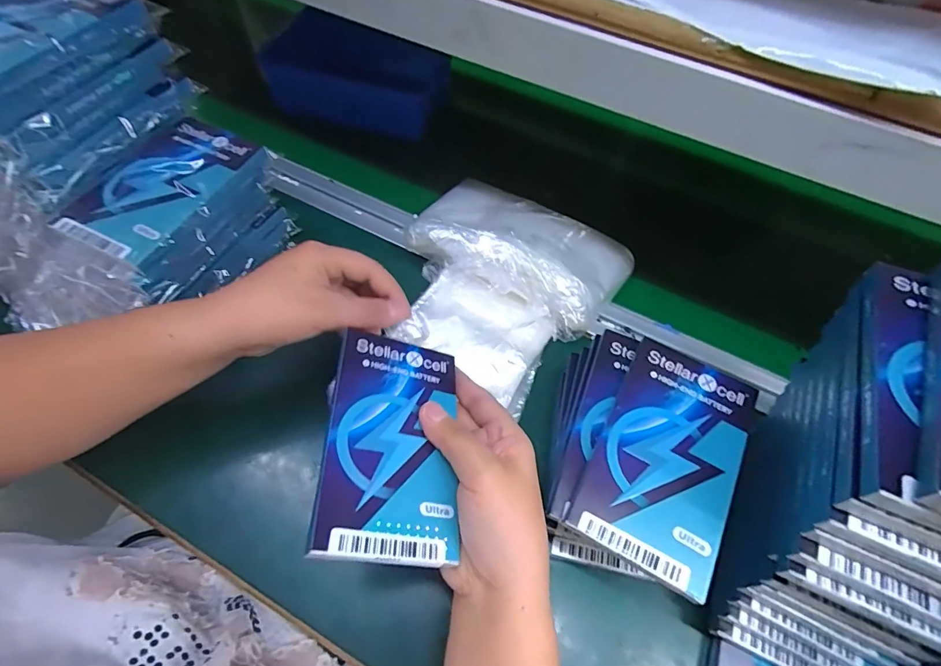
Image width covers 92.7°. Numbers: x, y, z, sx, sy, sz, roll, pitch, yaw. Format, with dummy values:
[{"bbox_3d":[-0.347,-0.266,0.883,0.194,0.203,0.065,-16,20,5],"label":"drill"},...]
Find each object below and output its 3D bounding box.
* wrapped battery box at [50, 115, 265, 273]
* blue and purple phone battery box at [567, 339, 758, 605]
[{"bbox_3d":[-0.224,-0.108,0.331,0.077,0.020,0.130,25,61,12],"label":"wrapped battery box"},{"bbox_3d":[0.116,0.073,0.267,0.077,0.017,0.131,26,61,12],"label":"blue and purple phone battery box"}]

